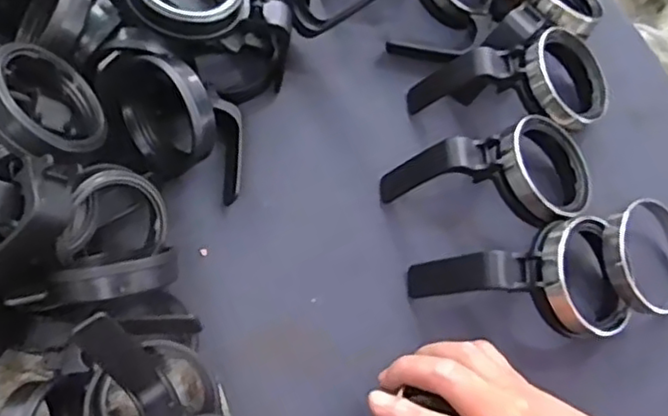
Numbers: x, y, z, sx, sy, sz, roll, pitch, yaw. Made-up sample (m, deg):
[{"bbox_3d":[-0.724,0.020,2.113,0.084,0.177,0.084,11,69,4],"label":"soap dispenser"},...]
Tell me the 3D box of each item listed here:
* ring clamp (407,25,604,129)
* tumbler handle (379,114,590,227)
[{"bbox_3d":[0.131,-0.098,0.476,0.137,0.050,0.077,16,67,4],"label":"ring clamp"},{"bbox_3d":[0.108,-0.018,0.440,0.137,0.053,0.081,-16,68,-9],"label":"tumbler handle"}]

